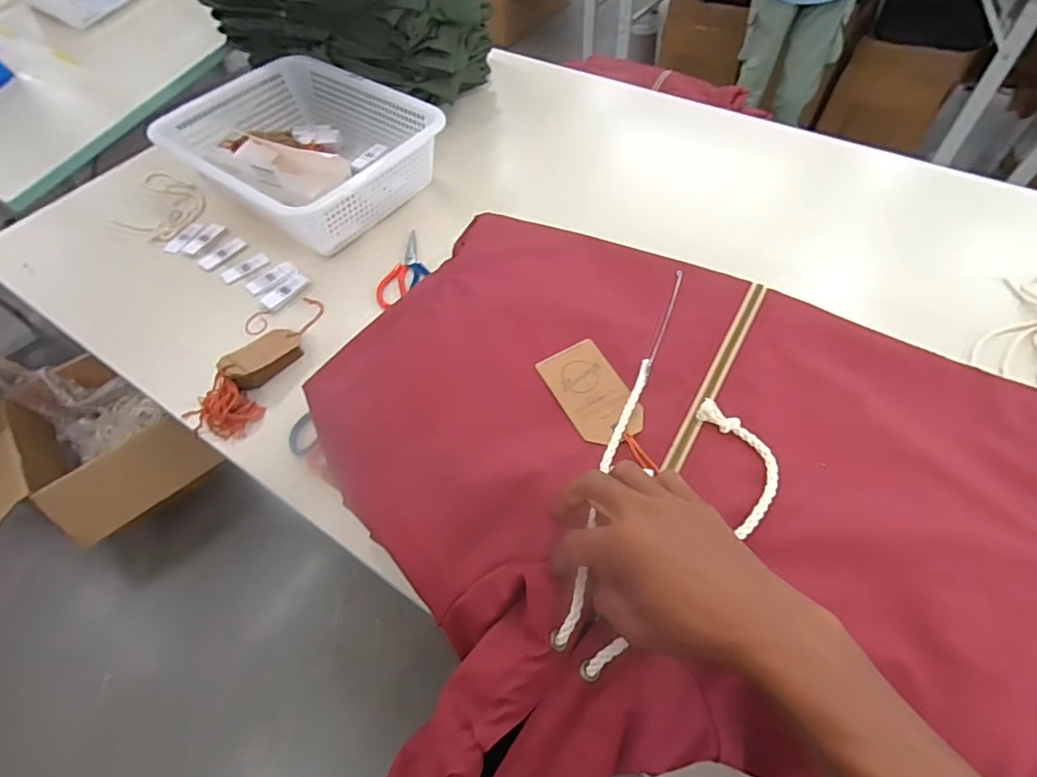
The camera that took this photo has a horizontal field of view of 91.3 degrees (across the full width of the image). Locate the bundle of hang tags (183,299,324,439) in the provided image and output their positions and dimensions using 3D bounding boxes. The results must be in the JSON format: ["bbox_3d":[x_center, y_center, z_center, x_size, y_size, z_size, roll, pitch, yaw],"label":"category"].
[{"bbox_3d":[-0.403,-0.054,0.772,0.110,0.044,0.265,10,57,9],"label":"bundle of hang tags"}]

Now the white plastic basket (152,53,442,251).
[{"bbox_3d":[-0.397,-0.460,0.978,0.434,0.131,0.388,29,62,21],"label":"white plastic basket"}]

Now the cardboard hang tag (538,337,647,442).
[{"bbox_3d":[0.063,0.003,0.439,0.057,0.004,0.095,-26,63,-13],"label":"cardboard hang tag"}]

